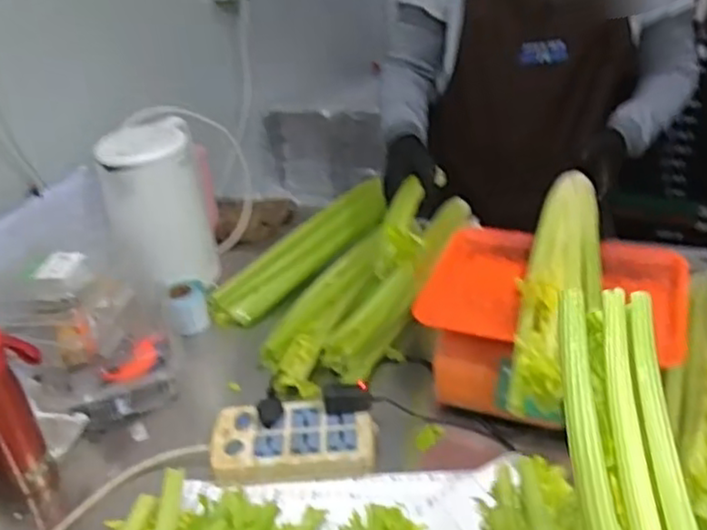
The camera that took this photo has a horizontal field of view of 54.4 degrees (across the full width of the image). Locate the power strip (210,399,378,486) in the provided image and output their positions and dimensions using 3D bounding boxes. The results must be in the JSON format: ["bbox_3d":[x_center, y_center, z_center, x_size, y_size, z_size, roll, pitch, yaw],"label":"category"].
[{"bbox_3d":[-0.068,0.198,0.793,0.183,0.032,0.110,-5,32,-2],"label":"power strip"}]

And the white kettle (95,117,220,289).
[{"bbox_3d":[-0.290,-0.080,1.032,0.141,0.226,0.166,-12,33,-13],"label":"white kettle"}]

